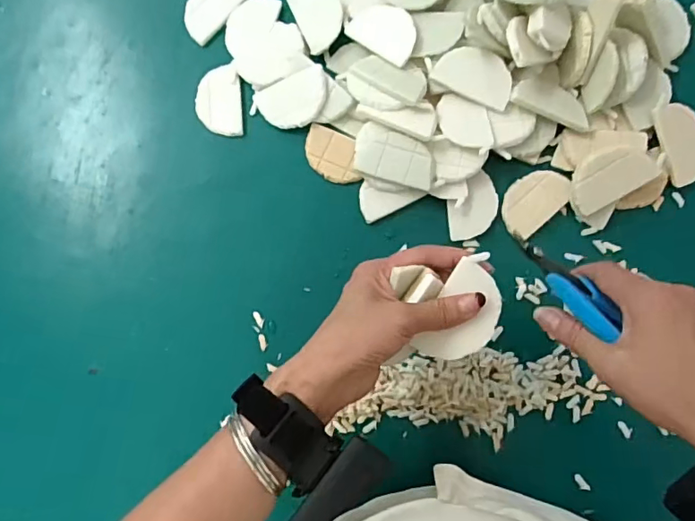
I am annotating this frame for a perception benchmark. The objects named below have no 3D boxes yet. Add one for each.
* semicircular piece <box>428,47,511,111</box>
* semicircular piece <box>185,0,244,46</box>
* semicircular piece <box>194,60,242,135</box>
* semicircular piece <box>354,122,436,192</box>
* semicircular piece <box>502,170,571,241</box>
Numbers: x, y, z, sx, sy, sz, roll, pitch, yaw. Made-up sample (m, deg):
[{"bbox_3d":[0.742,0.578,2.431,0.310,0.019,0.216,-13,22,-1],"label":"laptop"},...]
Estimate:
[{"bbox_3d":[0.112,-0.163,0.450,0.069,0.008,0.039,28,86,7],"label":"semicircular piece"},{"bbox_3d":[-0.131,-0.250,0.505,0.044,0.004,0.077,37,87,8],"label":"semicircular piece"},{"bbox_3d":[-0.121,-0.150,0.490,0.042,0.004,0.068,-5,83,4],"label":"semicircular piece"},{"bbox_3d":[0.041,-0.090,0.452,0.075,0.013,0.043,20,85,7],"label":"semicircular piece"},{"bbox_3d":[0.161,-0.052,0.453,0.063,0.006,0.043,-41,82,-1],"label":"semicircular piece"}]

